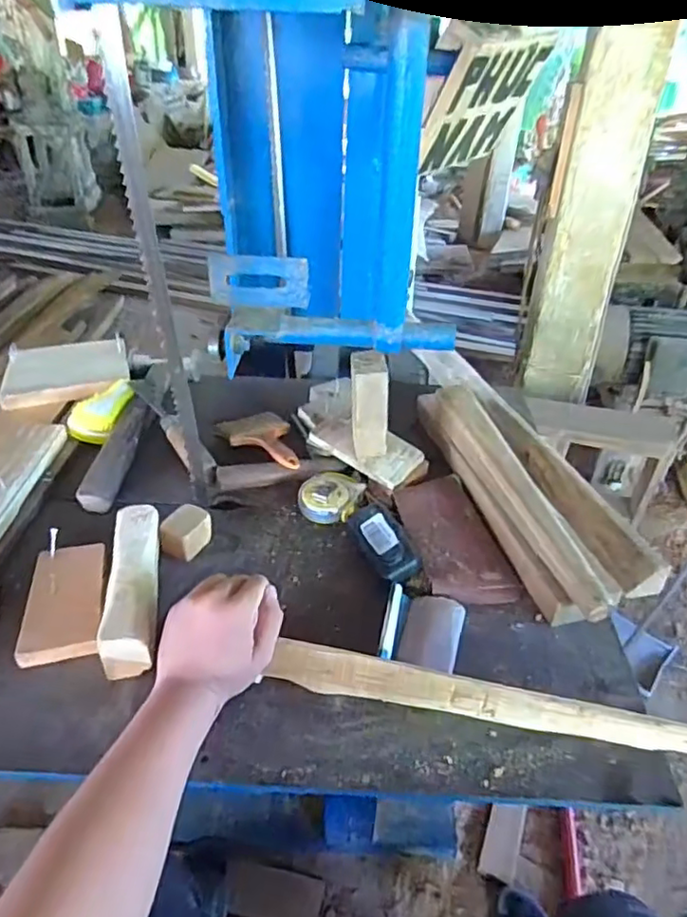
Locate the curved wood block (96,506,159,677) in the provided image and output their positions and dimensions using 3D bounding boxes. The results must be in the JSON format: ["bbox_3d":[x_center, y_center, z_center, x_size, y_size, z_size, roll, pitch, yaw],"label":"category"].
[{"bbox_3d":[-0.204,0.122,0.586,0.044,0.045,0.177,-6,37,-10],"label":"curved wood block"}]

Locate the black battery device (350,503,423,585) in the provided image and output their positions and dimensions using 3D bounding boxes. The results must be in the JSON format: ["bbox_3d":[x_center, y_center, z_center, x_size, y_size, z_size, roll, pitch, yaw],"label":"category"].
[{"bbox_3d":[0.043,0.088,0.648,0.045,0.028,0.103,-18,41,-25],"label":"black battery device"}]

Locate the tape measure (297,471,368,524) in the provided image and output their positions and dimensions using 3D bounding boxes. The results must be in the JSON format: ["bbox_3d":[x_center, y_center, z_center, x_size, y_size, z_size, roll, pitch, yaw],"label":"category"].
[{"bbox_3d":[-0.015,0.045,0.714,0.067,0.027,0.066,14,38,16],"label":"tape measure"}]

